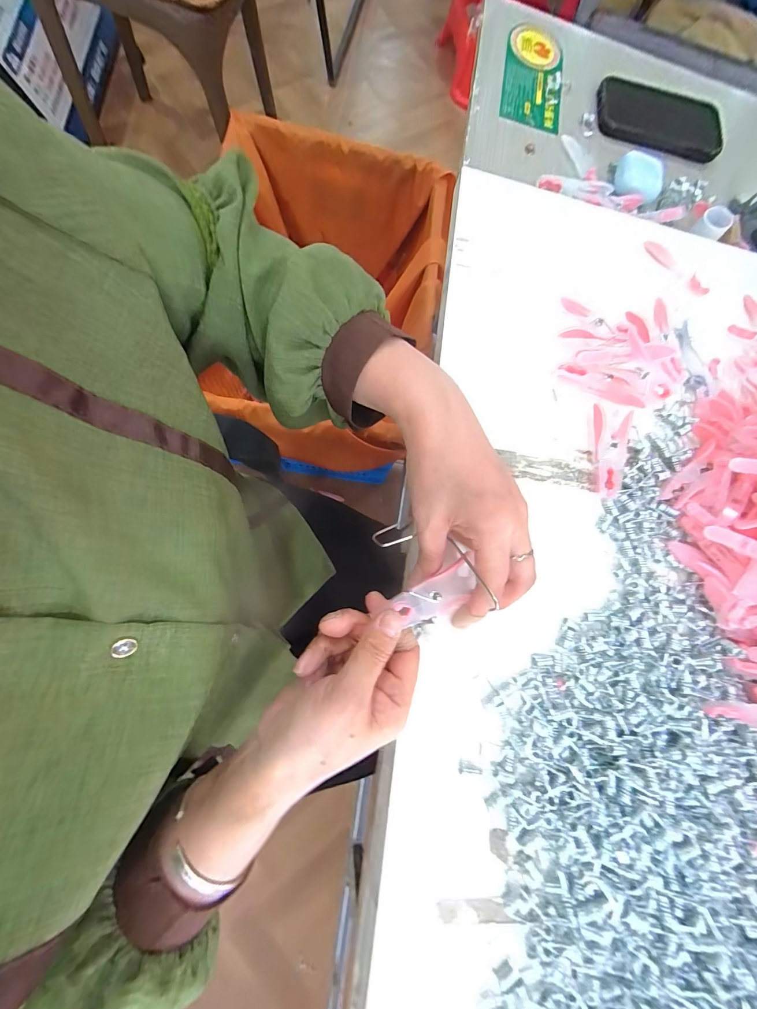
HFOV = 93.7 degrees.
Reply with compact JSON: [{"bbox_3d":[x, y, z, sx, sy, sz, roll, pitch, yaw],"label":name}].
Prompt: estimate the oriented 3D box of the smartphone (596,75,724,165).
[{"bbox_3d":[0.318,-0.431,0.399,0.152,0.007,0.089,12,84,-7],"label":"smartphone"}]

